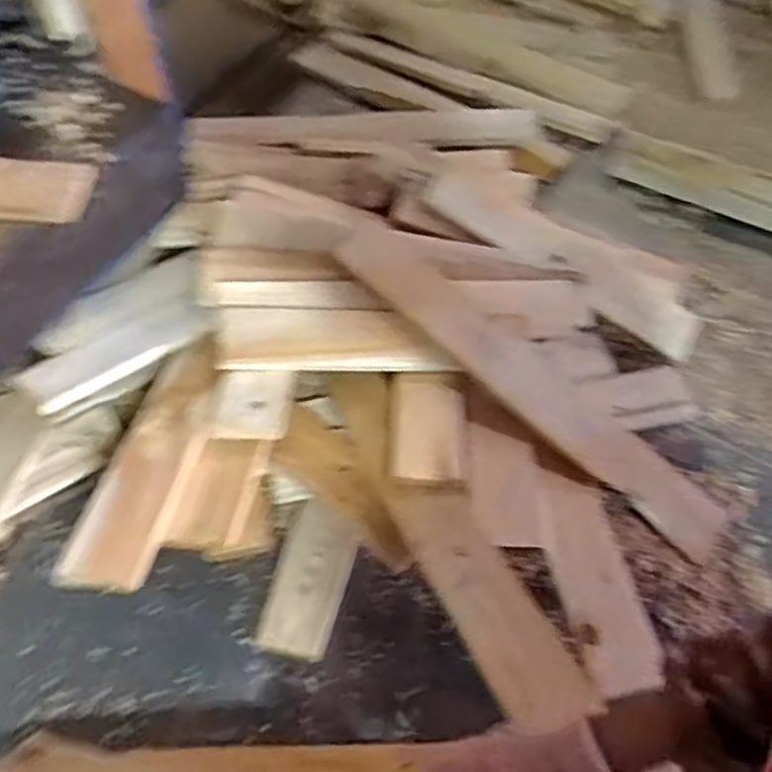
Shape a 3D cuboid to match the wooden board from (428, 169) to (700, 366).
[{"bbox_3d":[0.228,-0.164,0.910,0.372,0.029,0.097,31,60,-3],"label":"wooden board"}]

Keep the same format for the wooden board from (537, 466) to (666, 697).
[{"bbox_3d":[0.191,0.171,0.675,0.069,0.016,0.216,-5,49,-3],"label":"wooden board"}]

